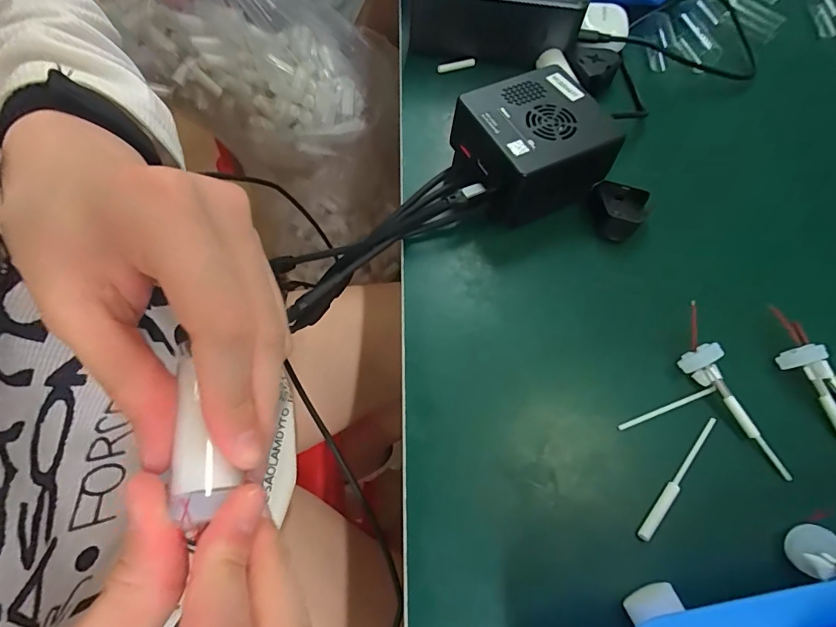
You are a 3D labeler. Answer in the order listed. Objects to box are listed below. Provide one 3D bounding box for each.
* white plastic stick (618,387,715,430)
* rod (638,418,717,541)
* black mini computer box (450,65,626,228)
[{"bbox_3d":[0.129,0.049,0.223,0.056,0.004,0.004,-18,65,-11],"label":"white plastic stick"},{"bbox_3d":[0.127,0.078,0.206,0.006,0.004,0.073,41,69,17],"label":"rod"},{"bbox_3d":[0.069,-0.102,0.272,0.082,0.051,0.078,-24,67,-14],"label":"black mini computer box"}]

